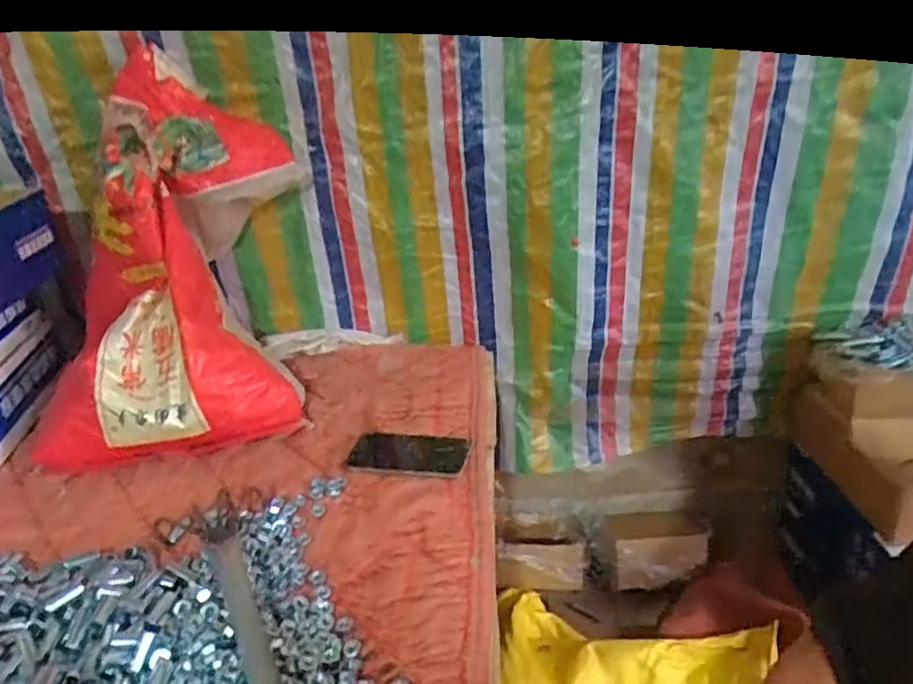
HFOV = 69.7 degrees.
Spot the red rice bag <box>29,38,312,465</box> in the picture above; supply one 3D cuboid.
[{"bbox_3d":[-0.354,-0.092,0.881,0.264,0.519,0.217,4,-3,16],"label":"red rice bag"}]

